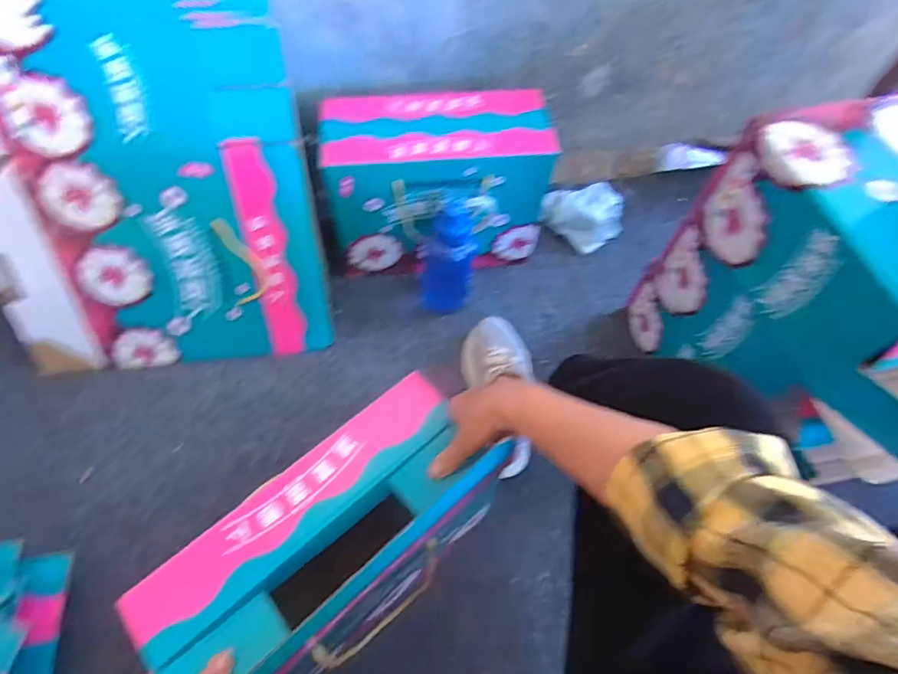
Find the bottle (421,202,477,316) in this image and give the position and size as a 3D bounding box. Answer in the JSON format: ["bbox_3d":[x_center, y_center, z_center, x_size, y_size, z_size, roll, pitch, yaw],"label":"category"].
[{"bbox_3d":[-0.002,-0.129,0.845,0.088,0.235,0.068,0,63,-2],"label":"bottle"}]

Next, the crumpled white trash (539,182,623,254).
[{"bbox_3d":[0.275,-0.254,1.013,0.147,0.052,0.152,34,67,15],"label":"crumpled white trash"}]

